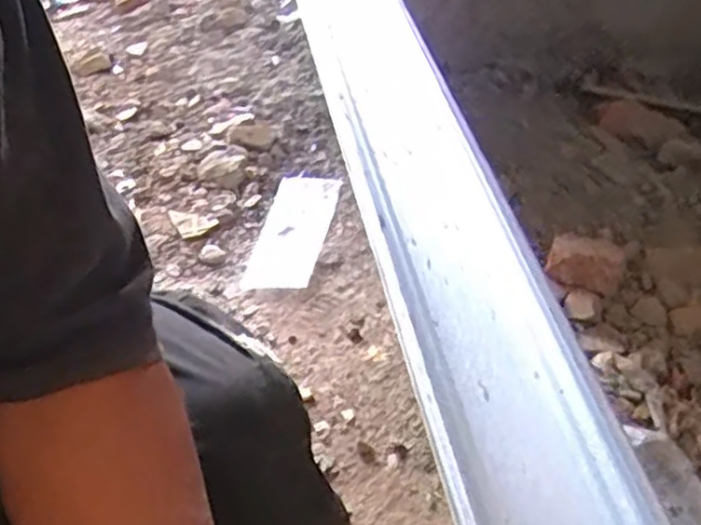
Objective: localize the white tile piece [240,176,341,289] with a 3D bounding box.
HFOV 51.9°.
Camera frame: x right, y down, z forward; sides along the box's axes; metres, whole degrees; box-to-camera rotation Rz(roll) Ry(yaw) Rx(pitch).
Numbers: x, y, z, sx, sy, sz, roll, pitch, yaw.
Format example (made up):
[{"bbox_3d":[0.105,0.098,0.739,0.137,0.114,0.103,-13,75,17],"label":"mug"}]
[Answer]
[{"bbox_3d":[-0.072,-0.043,0.910,0.084,0.013,0.201,9,47,6],"label":"white tile piece"}]

